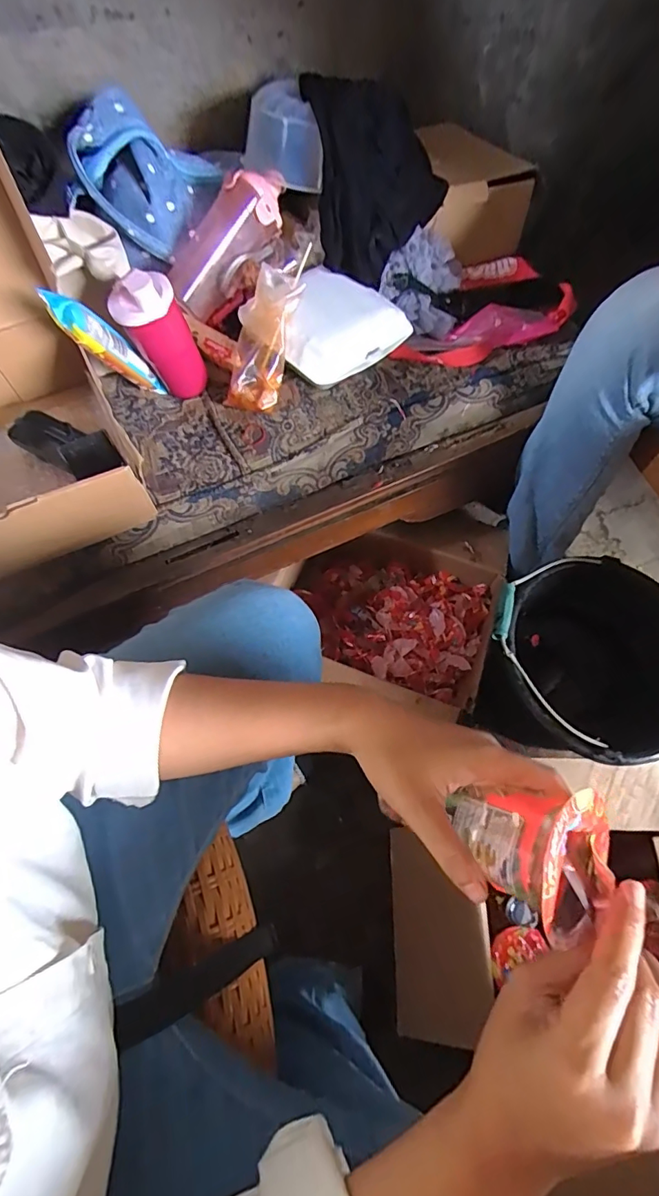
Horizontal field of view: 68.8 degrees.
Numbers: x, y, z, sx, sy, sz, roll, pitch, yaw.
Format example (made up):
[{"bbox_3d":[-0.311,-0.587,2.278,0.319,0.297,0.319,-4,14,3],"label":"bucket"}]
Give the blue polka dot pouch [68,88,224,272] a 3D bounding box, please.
[{"bbox_3d":[-0.250,-0.566,0.662,0.192,0.158,0.082,-23,67,-10],"label":"blue polka dot pouch"}]

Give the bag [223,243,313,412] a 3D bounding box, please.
[{"bbox_3d":[-0.083,-0.348,0.618,0.085,0.053,0.207,15,93,7],"label":"bag"}]

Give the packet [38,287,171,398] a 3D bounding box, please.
[{"bbox_3d":[-0.260,-0.299,0.578,0.044,0.185,0.040,35,95,15],"label":"packet"}]

